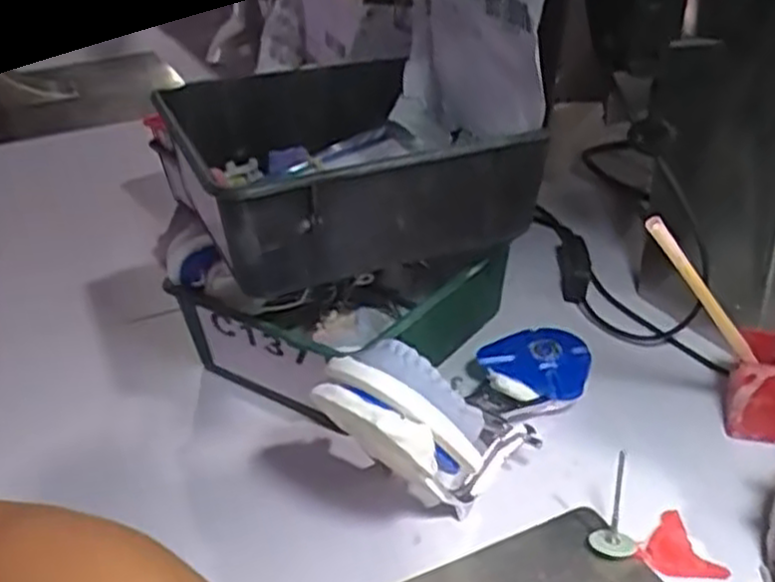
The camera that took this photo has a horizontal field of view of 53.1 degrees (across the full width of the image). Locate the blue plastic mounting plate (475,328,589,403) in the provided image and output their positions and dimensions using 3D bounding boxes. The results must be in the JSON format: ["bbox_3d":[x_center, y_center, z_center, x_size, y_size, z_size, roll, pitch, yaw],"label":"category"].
[{"bbox_3d":[0.087,0.042,0.447,0.061,0.023,0.042,16,36,32],"label":"blue plastic mounting plate"}]

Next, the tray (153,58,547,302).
[{"bbox_3d":[-0.028,-0.070,0.431,0.165,0.066,0.171,-18,32,-21],"label":"tray"}]

